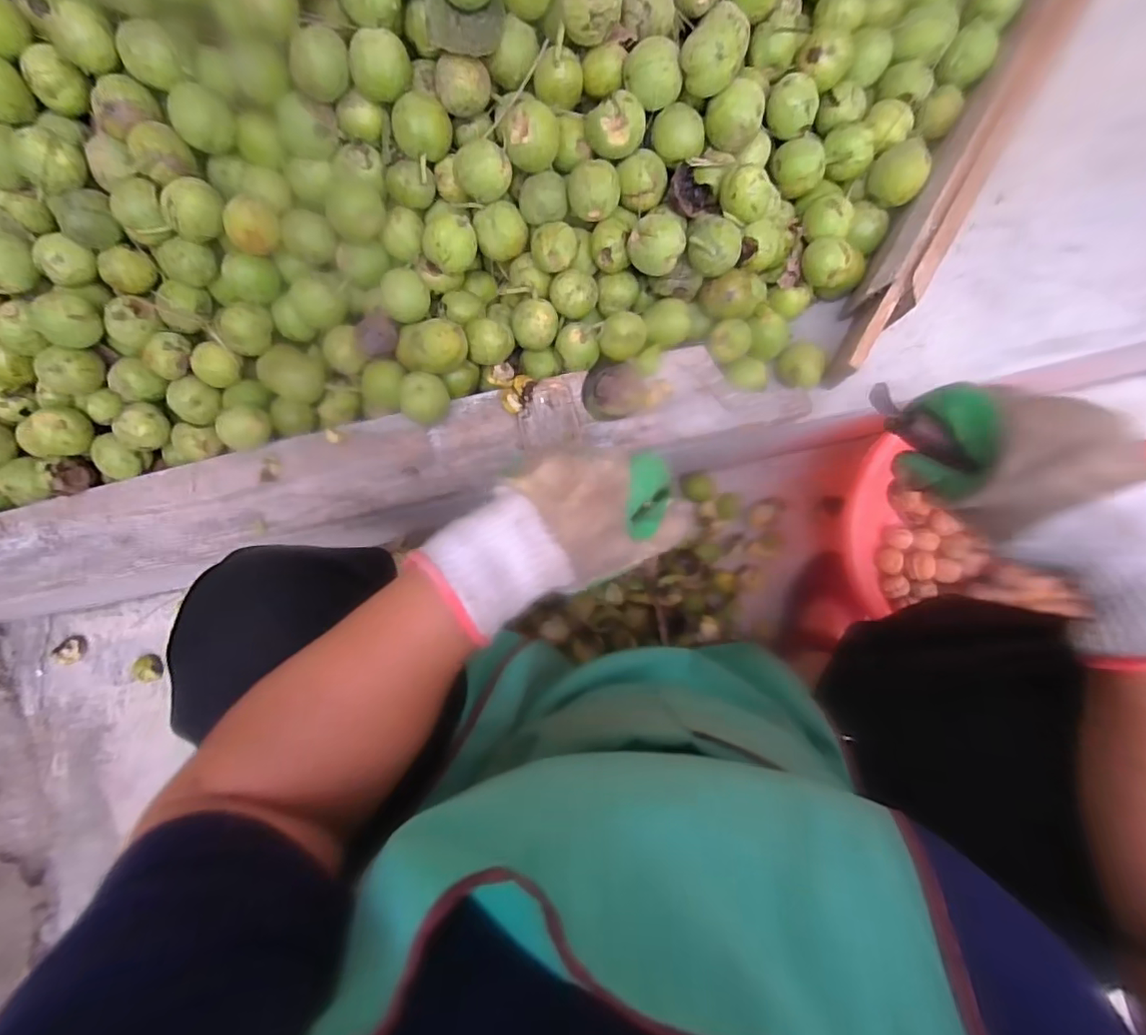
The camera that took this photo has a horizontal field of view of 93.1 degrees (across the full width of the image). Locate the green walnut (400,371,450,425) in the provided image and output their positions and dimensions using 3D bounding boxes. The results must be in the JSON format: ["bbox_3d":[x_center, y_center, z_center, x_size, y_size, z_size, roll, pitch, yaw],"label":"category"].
[{"bbox_3d":[-0.130,-0.104,0.489,0.034,0.047,0.041,12,85,5],"label":"green walnut"}]

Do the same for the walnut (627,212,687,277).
[{"bbox_3d":[0.072,-0.230,0.472,0.047,0.051,0.043,9,85,5],"label":"walnut"}]

